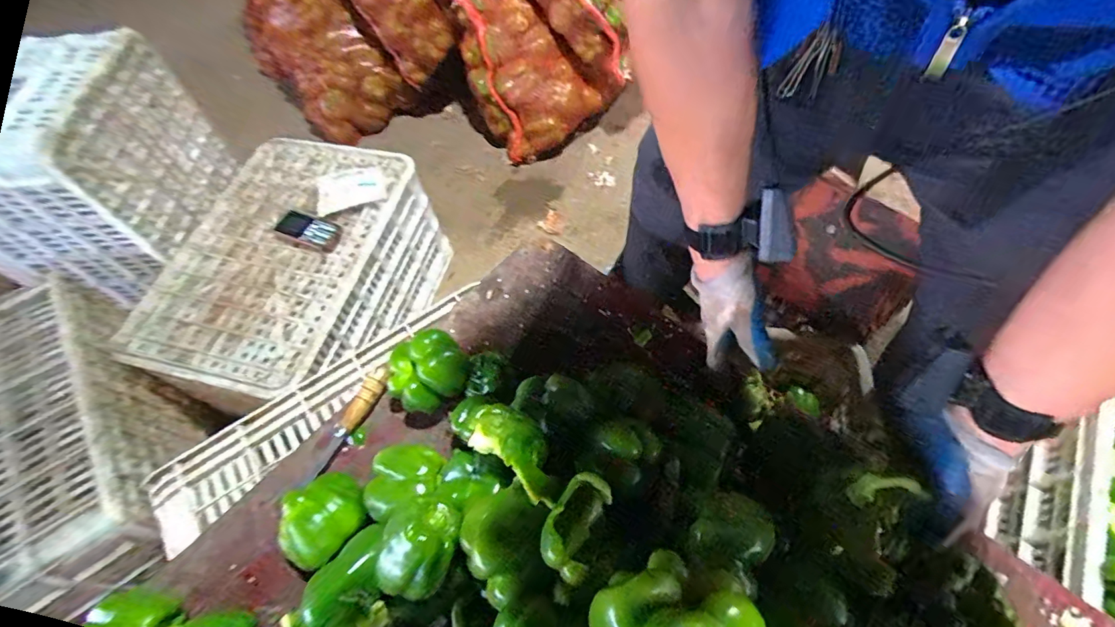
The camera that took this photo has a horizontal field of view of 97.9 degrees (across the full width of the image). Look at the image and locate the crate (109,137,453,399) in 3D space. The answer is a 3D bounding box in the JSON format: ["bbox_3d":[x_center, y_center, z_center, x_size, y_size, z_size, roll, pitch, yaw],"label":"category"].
[{"bbox_3d":[-0.509,-0.070,0.972,0.385,0.258,0.517,13,61,11],"label":"crate"}]

